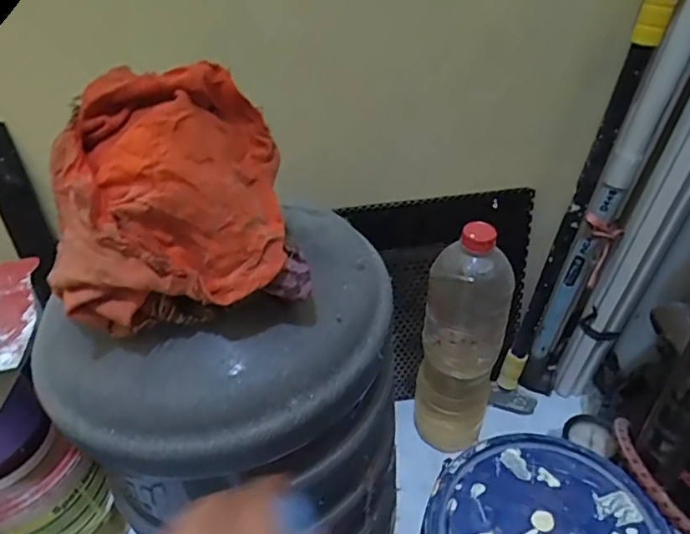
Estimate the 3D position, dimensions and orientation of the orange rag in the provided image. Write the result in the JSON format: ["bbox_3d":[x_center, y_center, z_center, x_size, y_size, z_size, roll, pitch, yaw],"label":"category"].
[{"bbox_3d":[-0.100,-0.035,0.301,0.135,0.114,0.090,-12,40,-7],"label":"orange rag"}]

